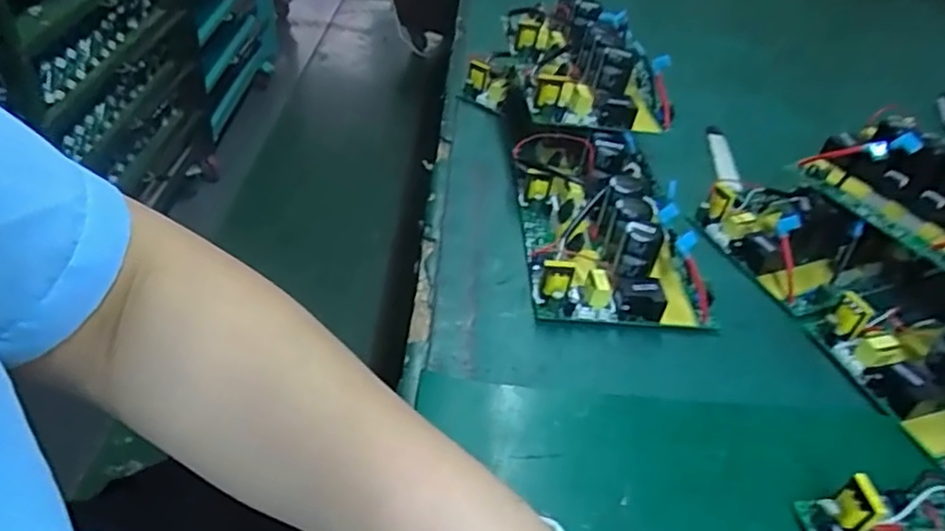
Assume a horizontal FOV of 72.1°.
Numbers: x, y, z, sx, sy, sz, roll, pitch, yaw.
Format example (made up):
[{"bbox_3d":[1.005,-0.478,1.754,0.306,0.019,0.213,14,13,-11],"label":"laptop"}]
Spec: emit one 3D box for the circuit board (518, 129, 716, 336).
[{"bbox_3d":[0.110,-0.051,0.542,0.136,0.056,0.231,3,40,-6],"label":"circuit board"}]

